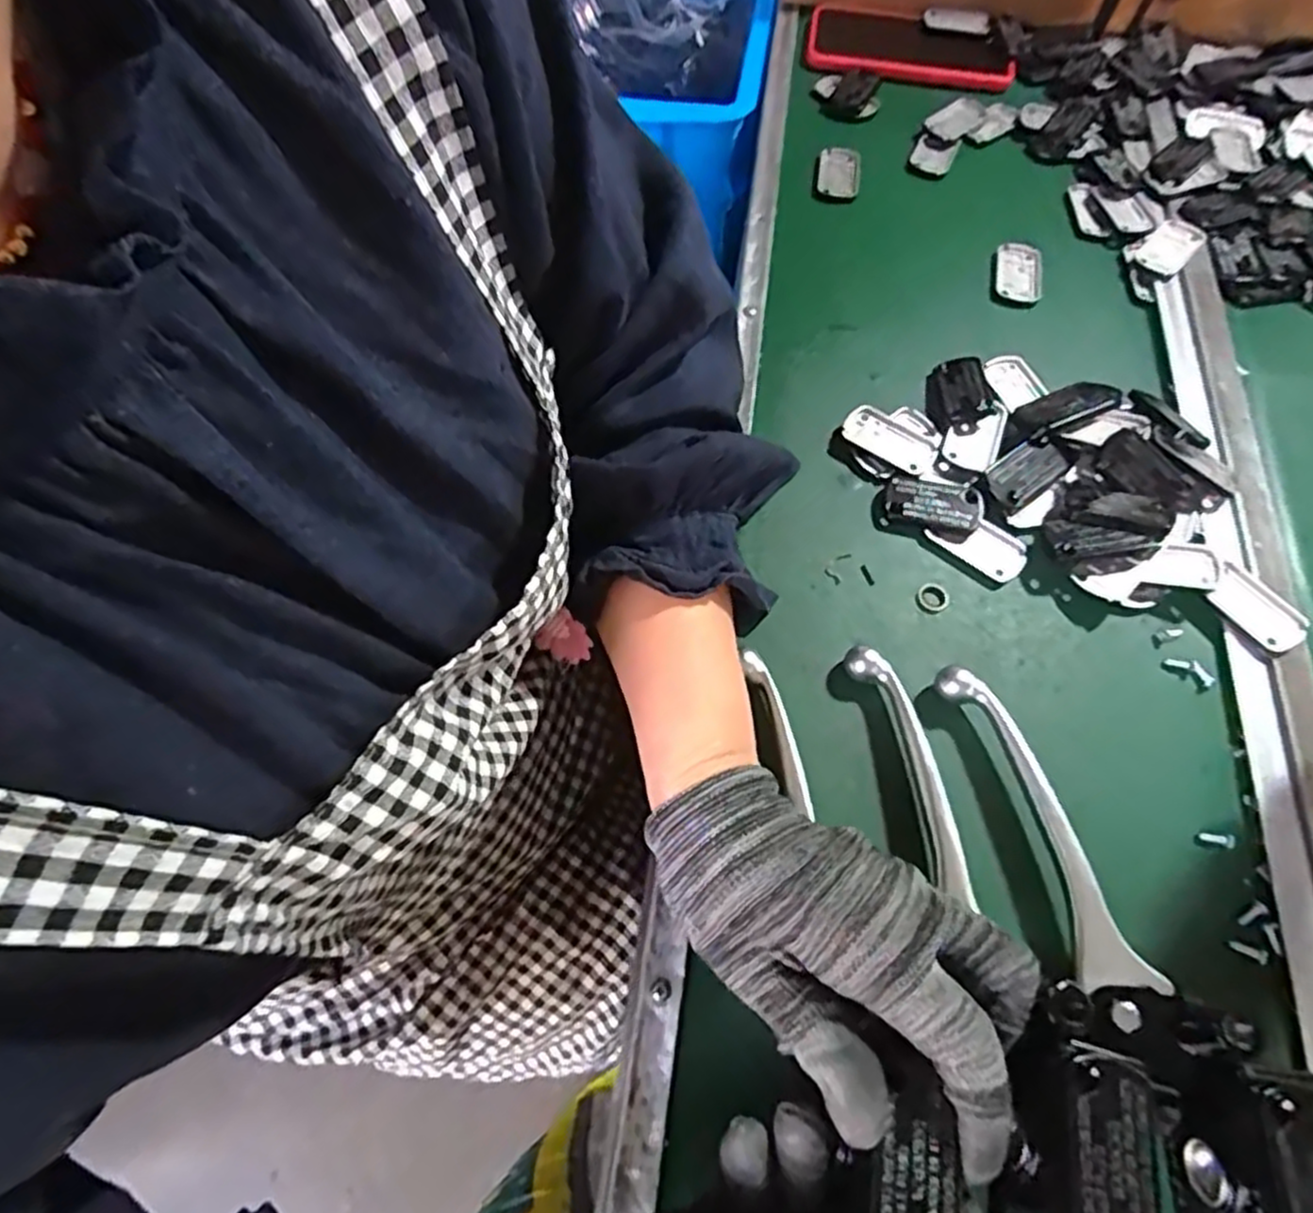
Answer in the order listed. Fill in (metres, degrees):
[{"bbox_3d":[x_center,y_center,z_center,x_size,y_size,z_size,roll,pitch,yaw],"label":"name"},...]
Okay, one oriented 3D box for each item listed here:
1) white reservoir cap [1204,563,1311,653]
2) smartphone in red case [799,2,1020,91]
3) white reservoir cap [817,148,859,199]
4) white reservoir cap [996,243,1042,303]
[{"bbox_3d":[0.300,0.002,0.380,0.025,0.009,0.045,-37,70,-18],"label":"white reservoir cap"},{"bbox_3d":[0.199,-0.442,0.596,0.157,0.018,0.076,7,63,2],"label":"smartphone in red case"},{"bbox_3d":[0.129,-0.308,0.536,0.029,0.007,0.049,8,63,3],"label":"white reservoir cap"},{"bbox_3d":[0.239,-0.219,0.497,0.027,0.009,0.048,8,63,2],"label":"white reservoir cap"}]

